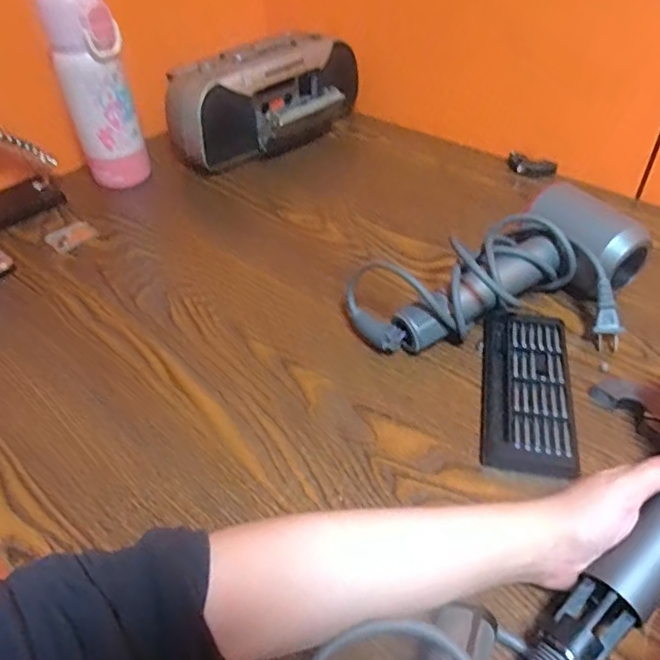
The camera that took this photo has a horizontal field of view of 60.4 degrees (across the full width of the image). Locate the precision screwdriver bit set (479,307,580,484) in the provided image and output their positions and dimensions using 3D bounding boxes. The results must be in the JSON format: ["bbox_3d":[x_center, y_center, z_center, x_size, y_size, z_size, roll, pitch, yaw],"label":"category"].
[{"bbox_3d":[0.156,0.045,0.452,0.065,0.014,0.158,7,45,10],"label":"precision screwdriver bit set"}]

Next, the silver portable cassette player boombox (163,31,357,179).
[{"bbox_3d":[-0.062,-0.283,0.722,0.267,0.126,0.091,-28,50,-23],"label":"silver portable cassette player boombox"}]

